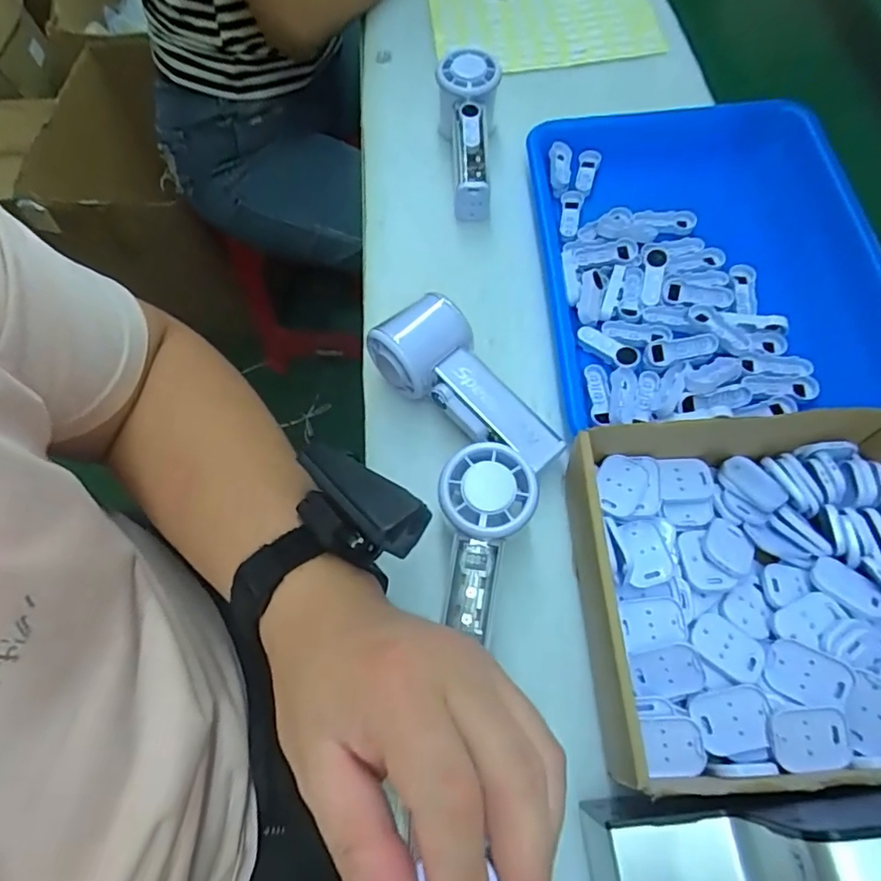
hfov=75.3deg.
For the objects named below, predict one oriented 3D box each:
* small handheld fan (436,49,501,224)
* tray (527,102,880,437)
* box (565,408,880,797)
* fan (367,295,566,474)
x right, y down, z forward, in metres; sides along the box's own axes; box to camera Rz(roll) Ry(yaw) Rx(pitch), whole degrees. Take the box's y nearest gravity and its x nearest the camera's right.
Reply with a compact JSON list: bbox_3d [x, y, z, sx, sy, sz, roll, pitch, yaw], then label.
[{"bbox_3d":[0.026,-0.268,0.510,0.053,0.066,0.152,-1,78,3],"label":"small handheld fan"},{"bbox_3d":[0.217,-0.147,0.469,0.255,0.050,0.301,-2,64,2],"label":"tray"},{"bbox_3d":[0.187,0.083,0.321,0.210,0.061,0.191,-5,63,1],"label":"box"},{"bbox_3d":[0.022,-0.039,0.400,0.144,0.053,0.056,40,72,6],"label":"fan"}]

